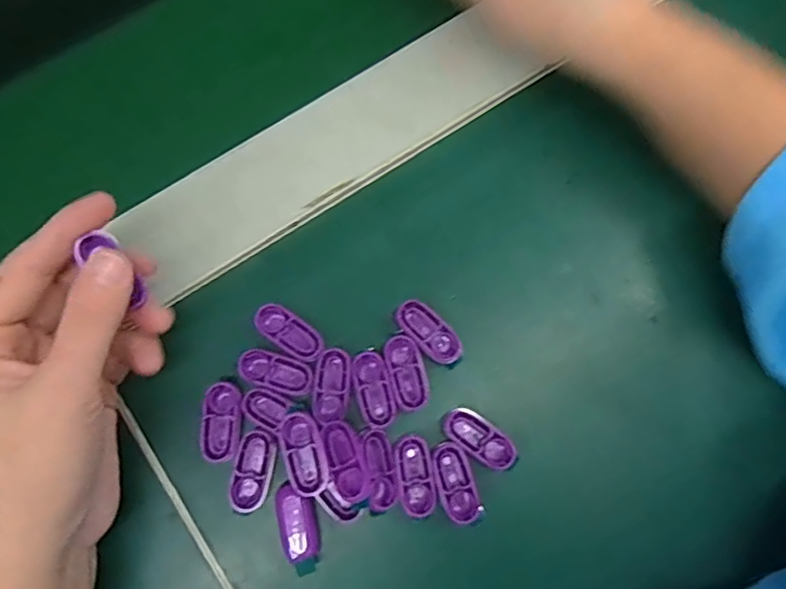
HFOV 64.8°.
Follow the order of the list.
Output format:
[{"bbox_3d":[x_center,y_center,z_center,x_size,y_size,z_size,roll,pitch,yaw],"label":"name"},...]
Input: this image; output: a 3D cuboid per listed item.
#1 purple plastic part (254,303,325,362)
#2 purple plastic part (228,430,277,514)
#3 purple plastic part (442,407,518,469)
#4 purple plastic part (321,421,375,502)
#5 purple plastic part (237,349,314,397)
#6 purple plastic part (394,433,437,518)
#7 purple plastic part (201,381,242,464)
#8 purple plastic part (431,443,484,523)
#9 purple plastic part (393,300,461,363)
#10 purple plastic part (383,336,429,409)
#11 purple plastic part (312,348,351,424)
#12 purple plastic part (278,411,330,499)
[{"bbox_3d":[-0.046,0.017,0.279,0.033,0.005,0.015,35,80,6],"label":"purple plastic part"},{"bbox_3d":[-0.060,0.076,0.267,0.016,0.007,0.033,6,78,1],"label":"purple plastic part"},{"bbox_3d":[0.039,0.063,0.271,0.035,0.004,0.015,33,80,6],"label":"purple plastic part"},{"bbox_3d":[-0.019,0.070,0.263,0.015,0.011,0.033,-17,79,-4],"label":"purple plastic part"},{"bbox_3d":[-0.052,0.034,0.274,0.033,0.004,0.015,19,78,3],"label":"purple plastic part"},{"bbox_3d":[0.010,0.078,0.269,0.015,0.006,0.034,-9,78,-2],"label":"purple plastic part"},{"bbox_3d":[-0.075,0.056,0.271,0.015,0.007,0.034,0,78,-1],"label":"purple plastic part"},{"bbox_3d":[0.027,0.082,0.270,0.016,0.007,0.034,-17,79,-4],"label":"purple plastic part"},{"bbox_3d":[0.016,0.017,0.283,0.034,0.007,0.016,43,81,8],"label":"purple plastic part"},{"bbox_3d":[0.006,0.034,0.276,0.016,0.004,0.033,-16,79,-4],"label":"purple plastic part"},{"bbox_3d":[-0.027,0.040,0.274,0.016,0.004,0.032,4,78,0],"label":"purple plastic part"},{"bbox_3d":[-0.037,0.067,0.263,0.016,0.013,0.034,-19,79,-5],"label":"purple plastic part"}]

